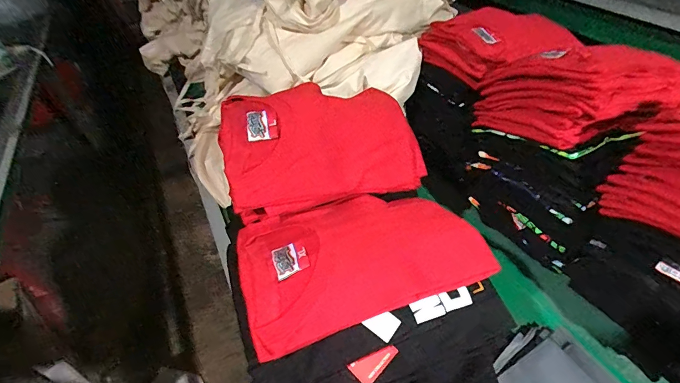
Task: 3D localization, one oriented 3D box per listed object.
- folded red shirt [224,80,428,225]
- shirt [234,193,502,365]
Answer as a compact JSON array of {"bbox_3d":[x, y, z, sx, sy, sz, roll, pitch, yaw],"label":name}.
[{"bbox_3d":[-0.023,-0.075,0.566,0.284,0.113,0.179,-16,43,-9],"label":"folded red shirt"},{"bbox_3d":[0.018,0.065,0.461,0.279,0.039,0.192,-16,43,-9],"label":"shirt"}]

